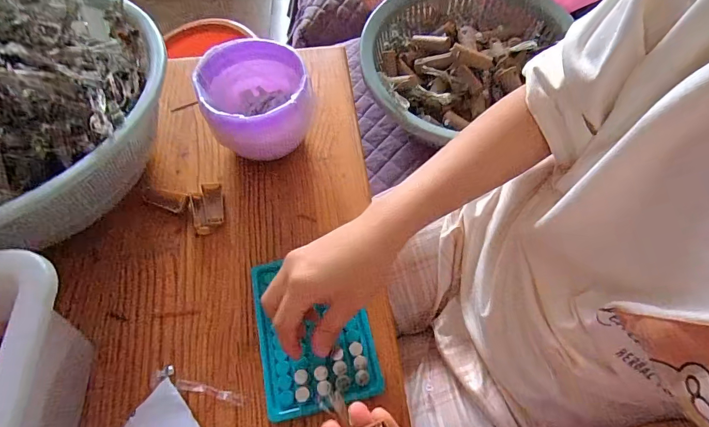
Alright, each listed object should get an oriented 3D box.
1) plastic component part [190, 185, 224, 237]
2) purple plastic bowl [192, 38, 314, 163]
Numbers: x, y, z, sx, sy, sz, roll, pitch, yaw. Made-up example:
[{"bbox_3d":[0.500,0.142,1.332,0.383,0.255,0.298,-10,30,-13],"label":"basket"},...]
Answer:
[{"bbox_3d":[-0.152,-0.006,0.396,0.031,0.005,0.056,-13,61,-8],"label":"plastic component part"},{"bbox_3d":[-0.102,-0.114,0.413,0.104,0.092,0.104,0,60,0],"label":"purple plastic bowl"}]

